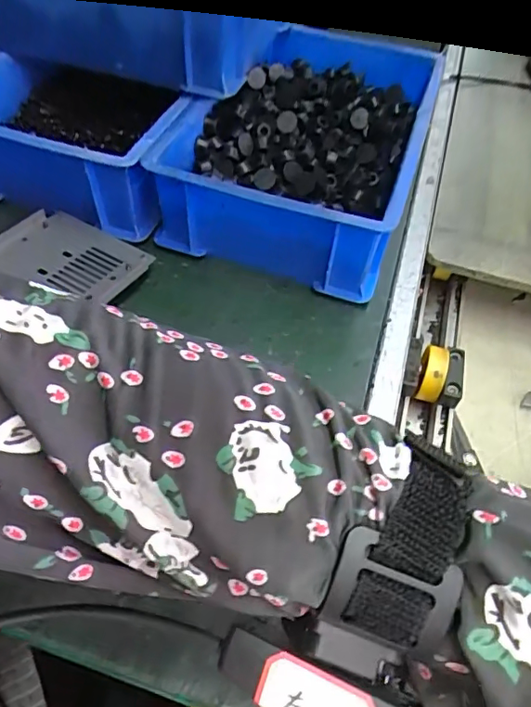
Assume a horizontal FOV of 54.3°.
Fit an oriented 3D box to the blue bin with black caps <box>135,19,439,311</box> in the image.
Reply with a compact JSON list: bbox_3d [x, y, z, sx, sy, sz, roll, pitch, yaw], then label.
[{"bbox_3d":[0.043,-0.204,0.497,0.206,0.075,0.299,18,55,10],"label":"blue bin with black caps"}]

